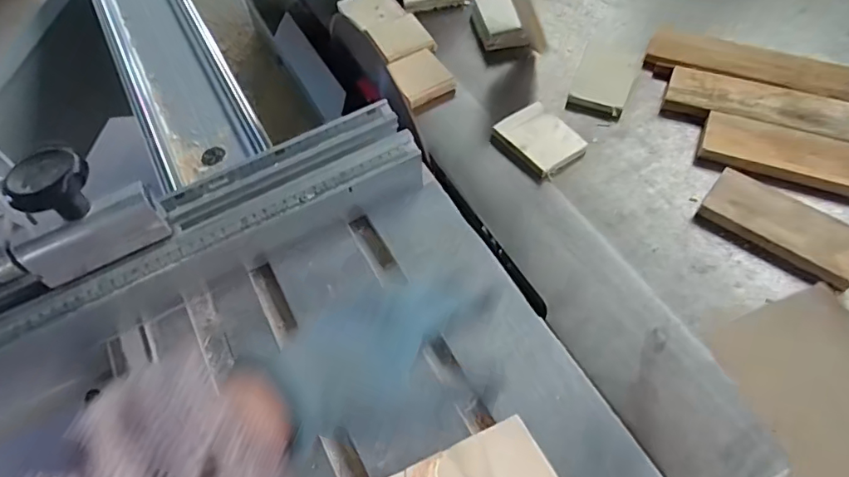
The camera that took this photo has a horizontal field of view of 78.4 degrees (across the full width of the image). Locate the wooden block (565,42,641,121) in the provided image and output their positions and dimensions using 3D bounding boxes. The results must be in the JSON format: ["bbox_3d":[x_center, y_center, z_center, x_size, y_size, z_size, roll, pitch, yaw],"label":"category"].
[{"bbox_3d":[0.214,-0.189,0.621,0.067,0.029,0.100,22,63,16],"label":"wooden block"}]

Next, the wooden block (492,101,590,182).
[{"bbox_3d":[0.127,-0.109,0.580,0.072,0.020,0.084,-33,64,-17],"label":"wooden block"}]

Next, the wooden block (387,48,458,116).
[{"bbox_3d":[-0.004,-0.196,0.643,0.063,0.023,0.078,-24,62,-13],"label":"wooden block"}]

